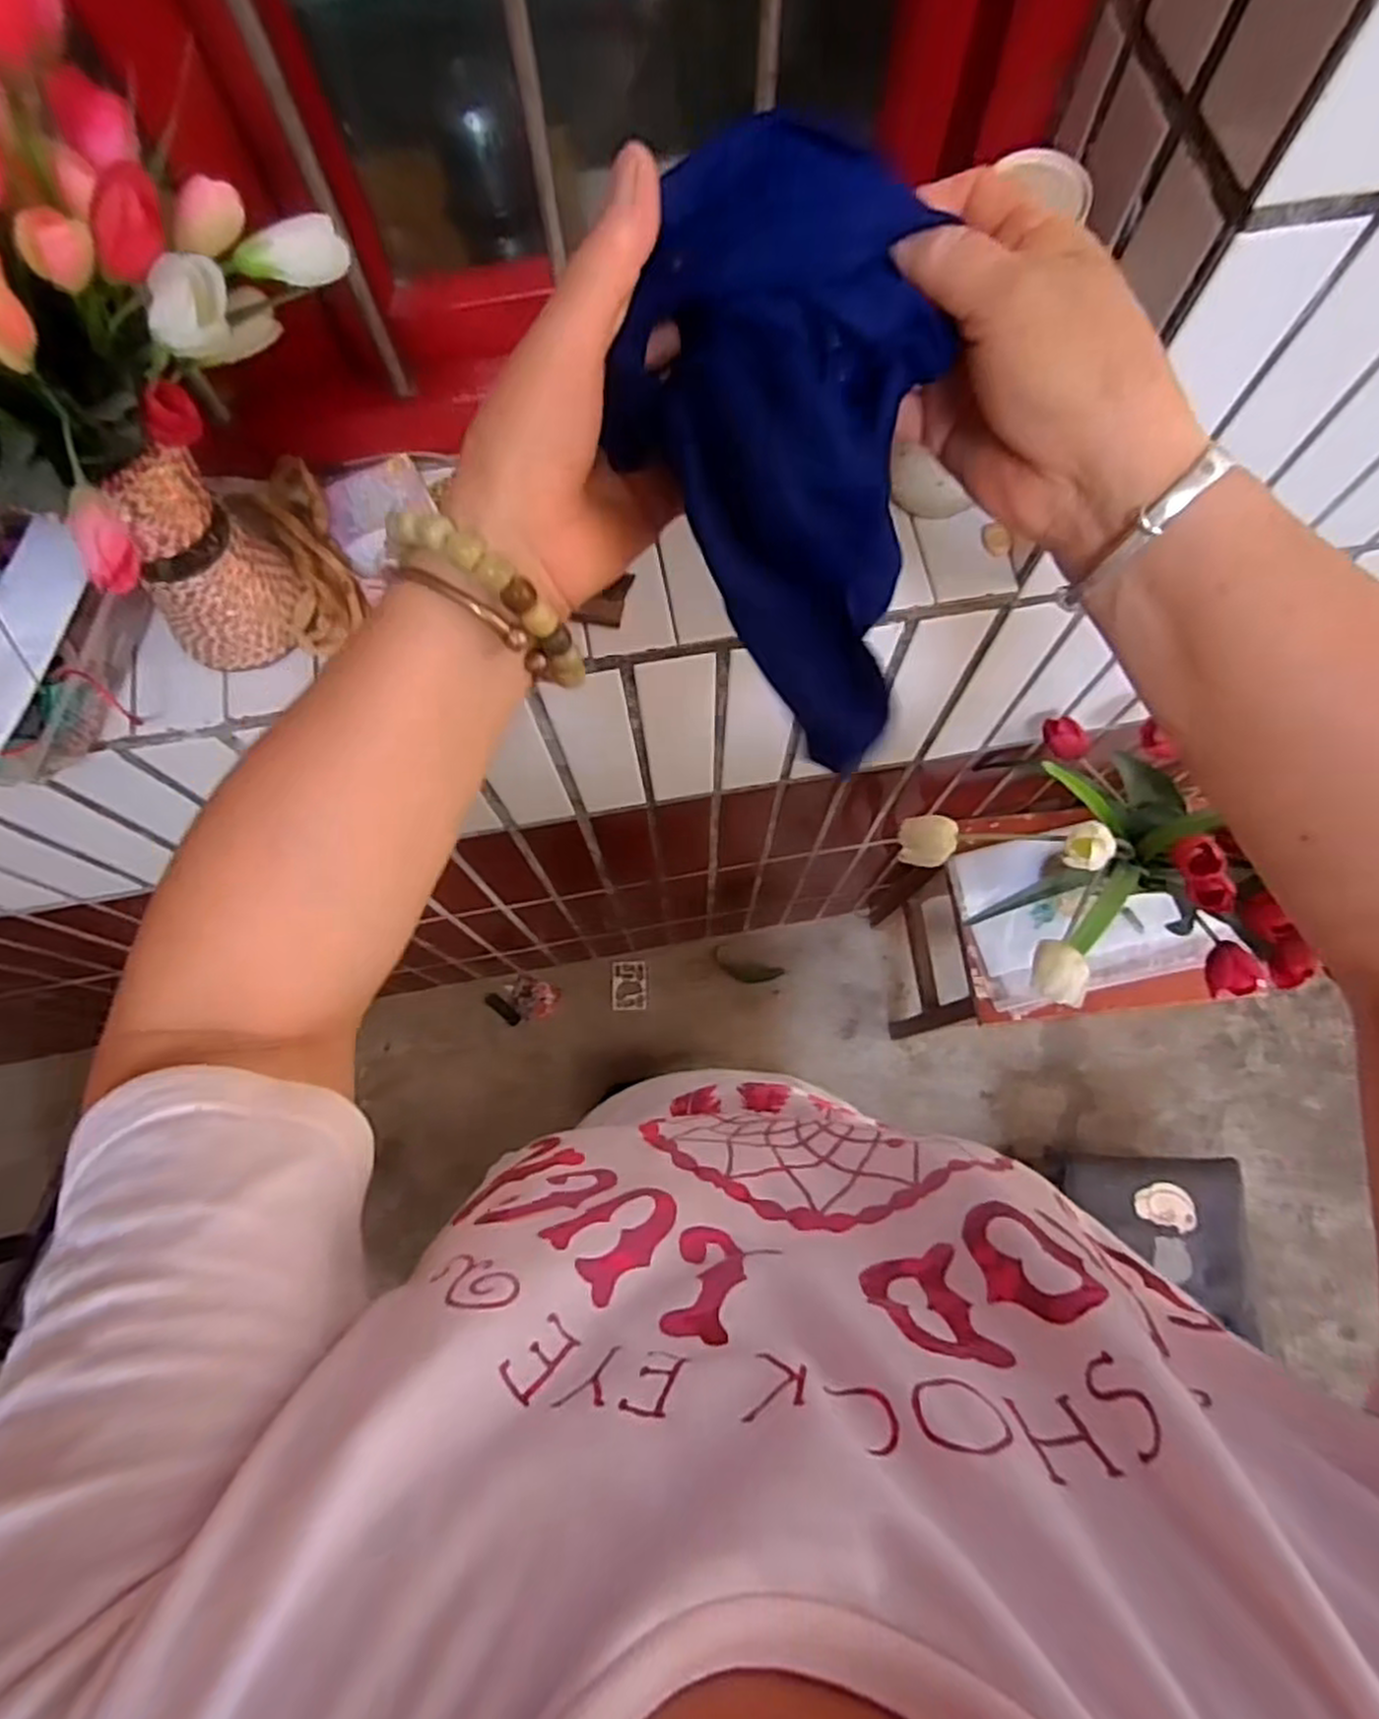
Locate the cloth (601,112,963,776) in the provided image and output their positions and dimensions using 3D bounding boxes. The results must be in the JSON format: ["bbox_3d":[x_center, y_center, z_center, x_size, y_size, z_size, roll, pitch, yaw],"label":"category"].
[{"bbox_3d":[0.038,-0.128,0.282,0.101,0.210,0.047,-19,33,-6],"label":"cloth"}]

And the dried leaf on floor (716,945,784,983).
[{"bbox_3d":[0.102,0.195,1.363,0.123,0.015,0.043,19,73,7],"label":"dried leaf on floor"}]

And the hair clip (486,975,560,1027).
[{"bbox_3d":[-0.292,0.246,1.342,0.123,0.019,0.075,-14,72,-4],"label":"hair clip"}]

